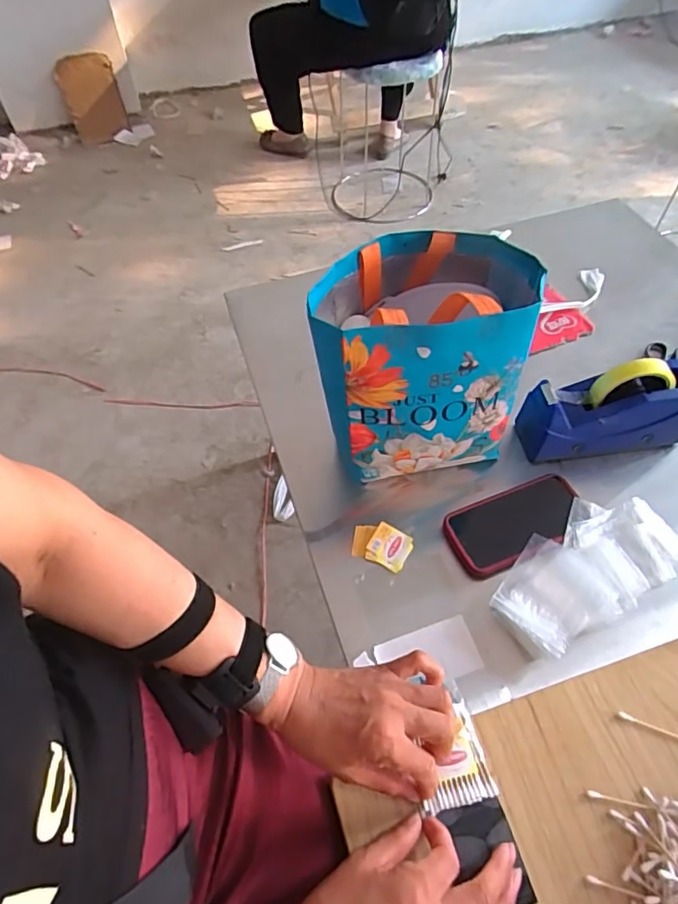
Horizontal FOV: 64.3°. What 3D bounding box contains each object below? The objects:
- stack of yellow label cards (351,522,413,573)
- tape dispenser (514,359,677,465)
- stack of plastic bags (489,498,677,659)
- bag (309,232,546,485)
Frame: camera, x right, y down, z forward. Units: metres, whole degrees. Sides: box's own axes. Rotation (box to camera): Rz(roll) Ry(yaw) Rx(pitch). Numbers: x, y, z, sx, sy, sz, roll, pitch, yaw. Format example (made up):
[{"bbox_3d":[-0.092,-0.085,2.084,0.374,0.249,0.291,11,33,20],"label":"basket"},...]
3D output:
[{"bbox_3d":[0.050,0.111,0.646,0.070,0.012,0.048,20,58,15],"label":"stack of yellow label cards"},{"bbox_3d":[0.344,-0.052,0.694,0.211,0.141,0.069,-7,55,-3],"label":"tape dispenser"},{"bbox_3d":[0.283,0.128,0.611,0.245,0.030,0.113,-27,58,-16],"label":"stack of plastic bags"},{"bbox_3d":[0.091,-0.112,0.641,0.226,0.228,0.179,-4,55,-1],"label":"bag"}]

